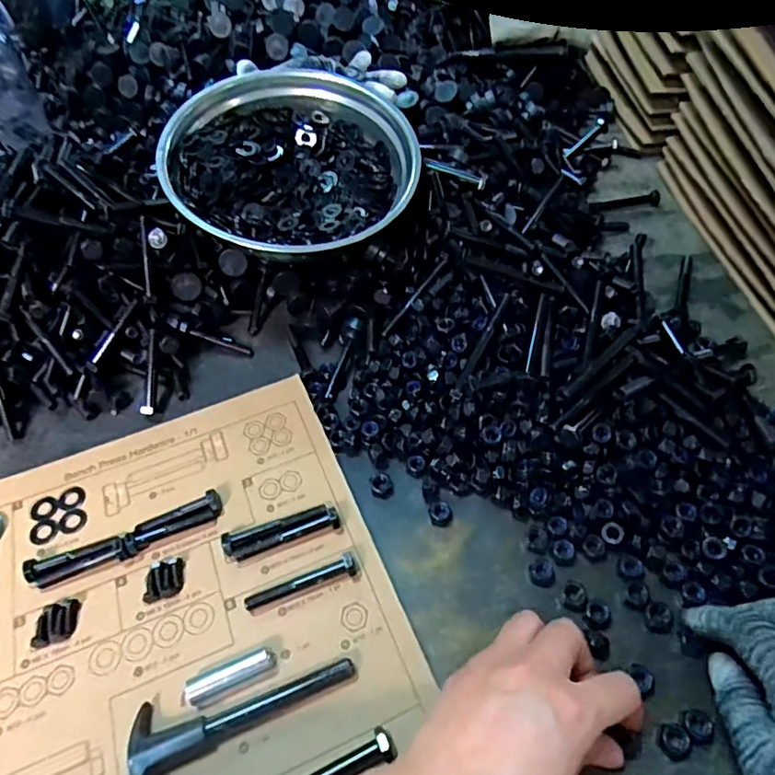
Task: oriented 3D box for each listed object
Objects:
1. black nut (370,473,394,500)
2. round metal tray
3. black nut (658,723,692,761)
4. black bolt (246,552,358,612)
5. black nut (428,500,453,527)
[{"bbox_3d":[-0.004,0.074,0.434,0.016,0.009,0.019,-10,53,-4],"label":"black nut"},{"bbox_3d":[-0.083,-0.199,0.511,0.208,0.045,0.198,4,66,-9],"label":"round metal tray"},{"bbox_3d":[0.162,0.200,0.322,0.016,0.007,0.017,-14,53,-7],"label":"black nut"},{"bbox_3d":[-0.058,0.131,0.384,0.077,0.014,0.014,-18,53,-10],"label":"black bolt"},{"bbox_3d":[0.039,0.092,0.416,0.018,0.011,0.017,-2,53,3],"label":"black nut"}]

